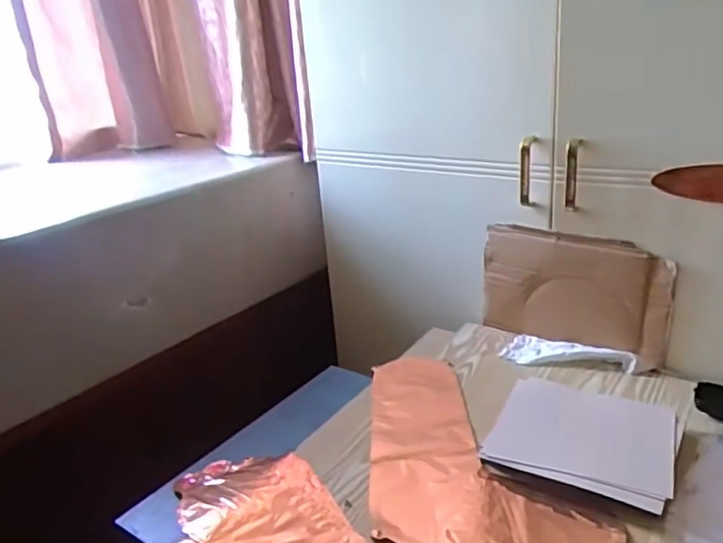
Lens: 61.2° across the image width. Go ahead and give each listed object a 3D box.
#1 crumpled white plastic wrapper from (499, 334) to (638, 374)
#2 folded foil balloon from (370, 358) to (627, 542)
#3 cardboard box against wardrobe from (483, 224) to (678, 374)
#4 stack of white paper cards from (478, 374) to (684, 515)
[{"bbox_3d":[0.303,0.120,0.896,0.180,0.022,0.062,8,25,29],"label":"crumpled white plastic wrapper"},{"bbox_3d":[0.107,0.212,0.734,0.212,0.013,0.396,-8,22,-8],"label":"folded foil balloon"},{"bbox_3d":[0.307,0.029,0.896,0.264,0.171,0.024,12,27,36],"label":"cardboard box against wardrobe"},{"bbox_3d":[0.259,0.190,0.711,0.194,0.026,0.157,10,26,33],"label":"stack of white paper cards"}]

